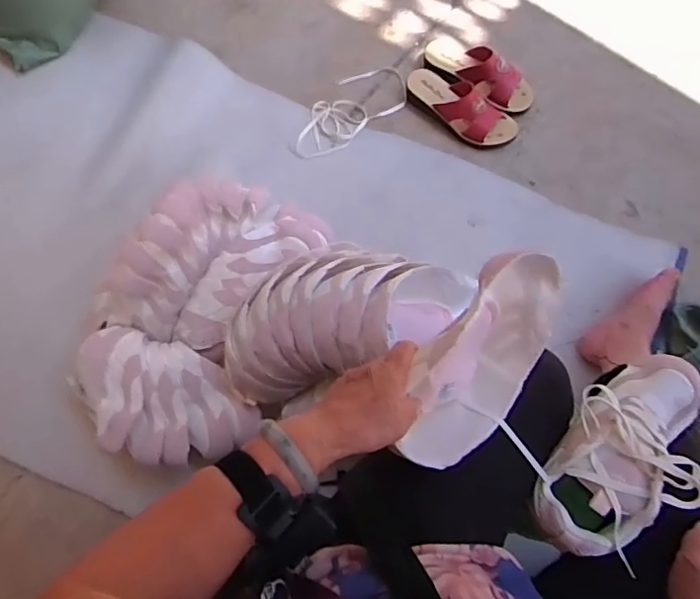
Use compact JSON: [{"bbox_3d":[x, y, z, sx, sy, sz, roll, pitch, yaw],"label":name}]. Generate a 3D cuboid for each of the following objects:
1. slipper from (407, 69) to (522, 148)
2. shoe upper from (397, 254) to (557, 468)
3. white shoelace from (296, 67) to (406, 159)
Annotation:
[{"bbox_3d":[0.215,-0.382,1.096,0.235,0.079,0.092,42,79,12],"label":"slipper"},{"bbox_3d":[0.115,0.058,0.481,0.090,0.141,0.172,38,74,11],"label":"shoe upper"},{"bbox_3d":[0.002,-0.382,1.117,0.278,0.021,0.120,-40,77,-9],"label":"white shoelace"}]

